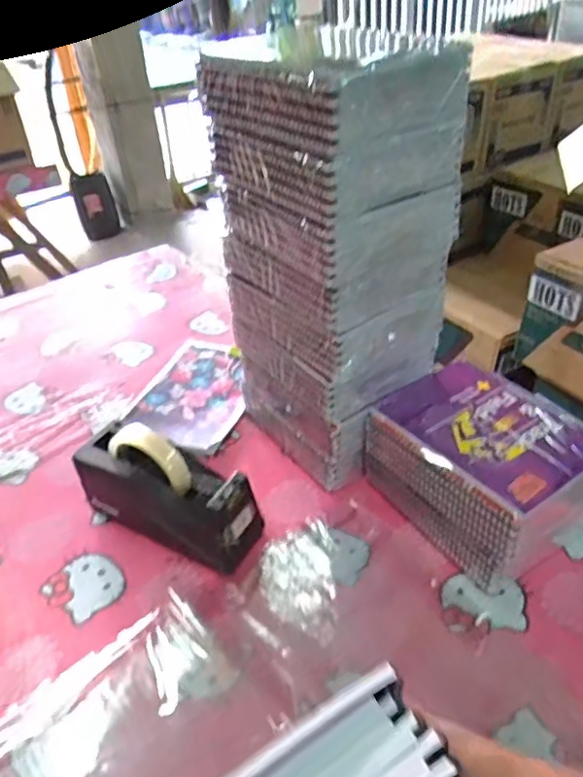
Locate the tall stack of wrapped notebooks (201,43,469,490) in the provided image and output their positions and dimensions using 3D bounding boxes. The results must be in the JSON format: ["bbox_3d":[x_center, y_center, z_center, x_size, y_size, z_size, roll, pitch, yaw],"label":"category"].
[{"bbox_3d":[0.043,-0.108,0.642,0.156,0.438,0.200,-29,44,-28],"label":"tall stack of wrapped notebooks"}]

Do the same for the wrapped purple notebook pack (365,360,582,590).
[{"bbox_3d":[0.205,0.084,0.642,0.159,0.121,0.196,-25,42,-24],"label":"wrapped purple notebook pack"}]

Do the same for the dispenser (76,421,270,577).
[{"bbox_3d":[-0.136,0.106,0.643,0.201,0.122,0.073,16,42,25],"label":"dispenser"}]

